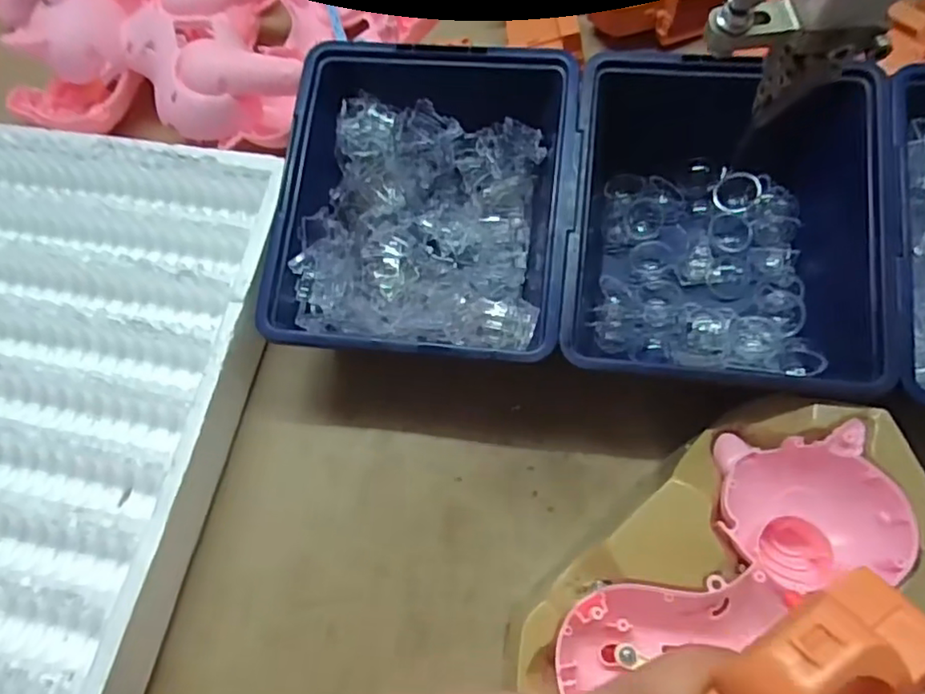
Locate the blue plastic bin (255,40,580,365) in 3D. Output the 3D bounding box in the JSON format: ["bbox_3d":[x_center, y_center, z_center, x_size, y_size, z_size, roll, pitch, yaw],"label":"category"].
[{"bbox_3d":[-0.017,-0.071,0.333,0.143,0.069,0.168,6,71,5],"label":"blue plastic bin"}]

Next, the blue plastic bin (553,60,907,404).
[{"bbox_3d":[0.125,-0.058,0.318,0.146,0.070,0.168,6,71,5],"label":"blue plastic bin"}]

